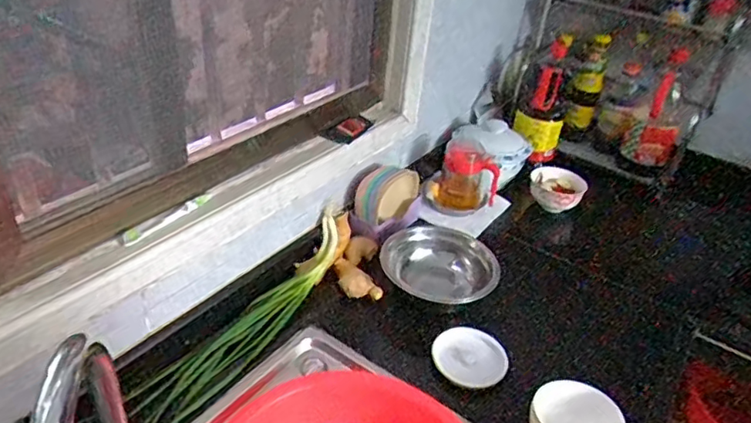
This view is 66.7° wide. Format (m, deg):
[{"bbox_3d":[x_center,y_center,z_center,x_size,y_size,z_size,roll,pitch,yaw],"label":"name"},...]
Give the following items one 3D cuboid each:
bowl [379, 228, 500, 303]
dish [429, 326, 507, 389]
[{"bbox_3d":[0.110,0.092,0.970,0.187,0.071,0.187,4,35,-3],"label":"bowl"},{"bbox_3d":[0.142,0.212,0.844,0.101,0.015,0.099,9,46,-9],"label":"dish"}]

